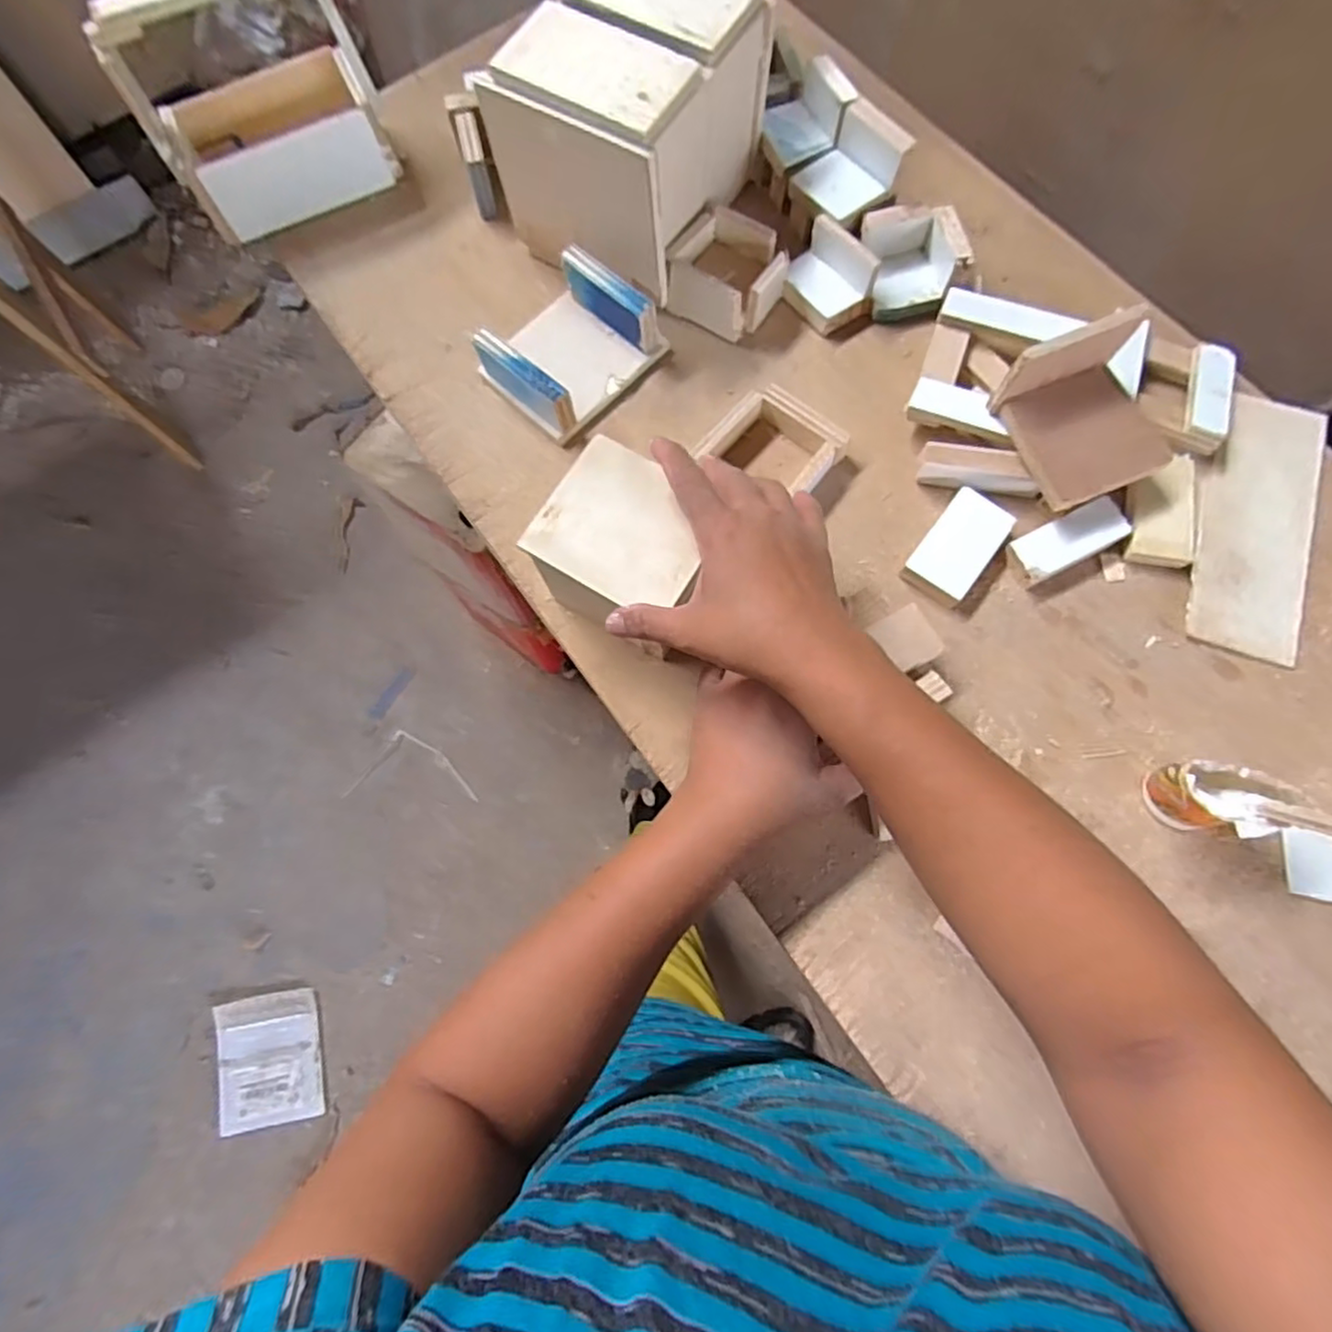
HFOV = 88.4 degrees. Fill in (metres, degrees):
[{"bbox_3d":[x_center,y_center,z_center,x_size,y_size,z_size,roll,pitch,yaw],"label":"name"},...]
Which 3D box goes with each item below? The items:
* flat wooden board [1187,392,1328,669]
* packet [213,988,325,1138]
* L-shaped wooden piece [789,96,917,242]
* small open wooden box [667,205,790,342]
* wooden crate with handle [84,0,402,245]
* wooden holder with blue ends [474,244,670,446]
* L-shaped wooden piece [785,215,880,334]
[{"bbox_3d":[0.413,-0.102,0.479,0.079,0.007,0.198,18,78,7],"label":"flat wooden board"},{"bbox_3d":[-0.659,0.659,1.145,0.153,0.023,0.206,-6,85,-14],"label":"packet"},{"bbox_3d":[0.138,-0.372,0.525,0.067,0.065,0.061,-36,74,-9],"label":"L-shaped wooden piece"},{"bbox_3d":[0.047,-0.304,0.533,0.081,0.038,0.075,34,76,12],"label":"small open wooden box"},{"bbox_3d":[-0.322,-0.449,0.535,0.168,0.145,0.088,-27,73,-7],"label":"wooden crate with handle"},{"bbox_3d":[-0.075,-0.244,0.521,0.099,0.054,0.117,42,78,14],"label":"wooden holder with blue ends"},{"bbox_3d":[0.125,-0.298,0.528,0.043,0.044,0.064,-40,75,-10],"label":"L-shaped wooden piece"}]

